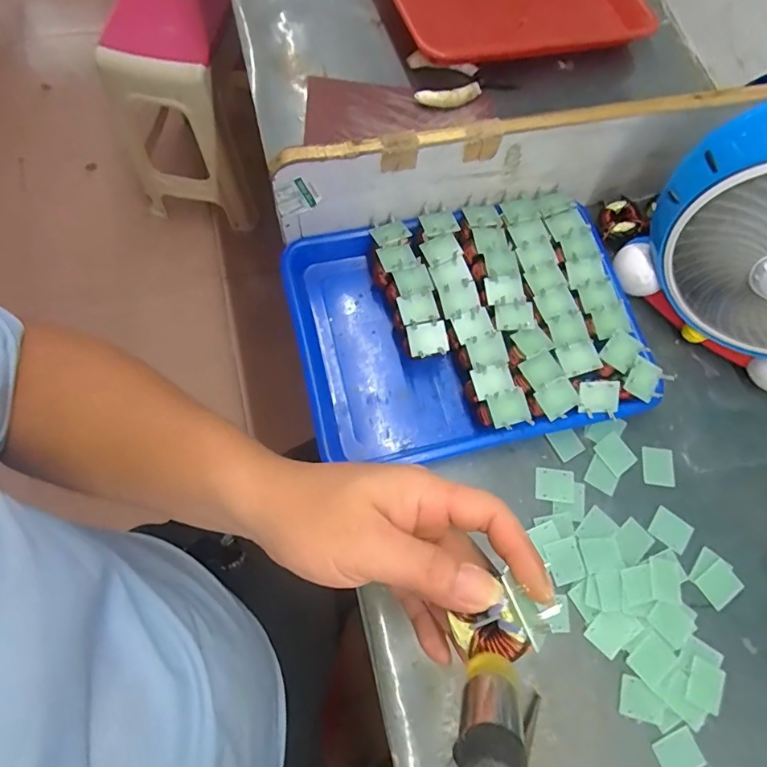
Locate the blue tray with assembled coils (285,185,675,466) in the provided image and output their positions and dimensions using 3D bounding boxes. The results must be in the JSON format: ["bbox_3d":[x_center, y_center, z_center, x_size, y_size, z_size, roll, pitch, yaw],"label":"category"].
[{"bbox_3d":[0.076,-0.058,0.477,0.311,0.053,0.241,-12,72,-8],"label":"blue tray with assembled coils"}]

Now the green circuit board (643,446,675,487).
[{"bbox_3d":[0.265,0.080,0.469,0.031,0.004,0.036,9,70,-1],"label":"green circuit board"}]

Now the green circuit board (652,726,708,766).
[{"bbox_3d":[0.236,0.297,0.387,0.034,0.004,0.031,-21,74,-11],"label":"green circuit board"}]

